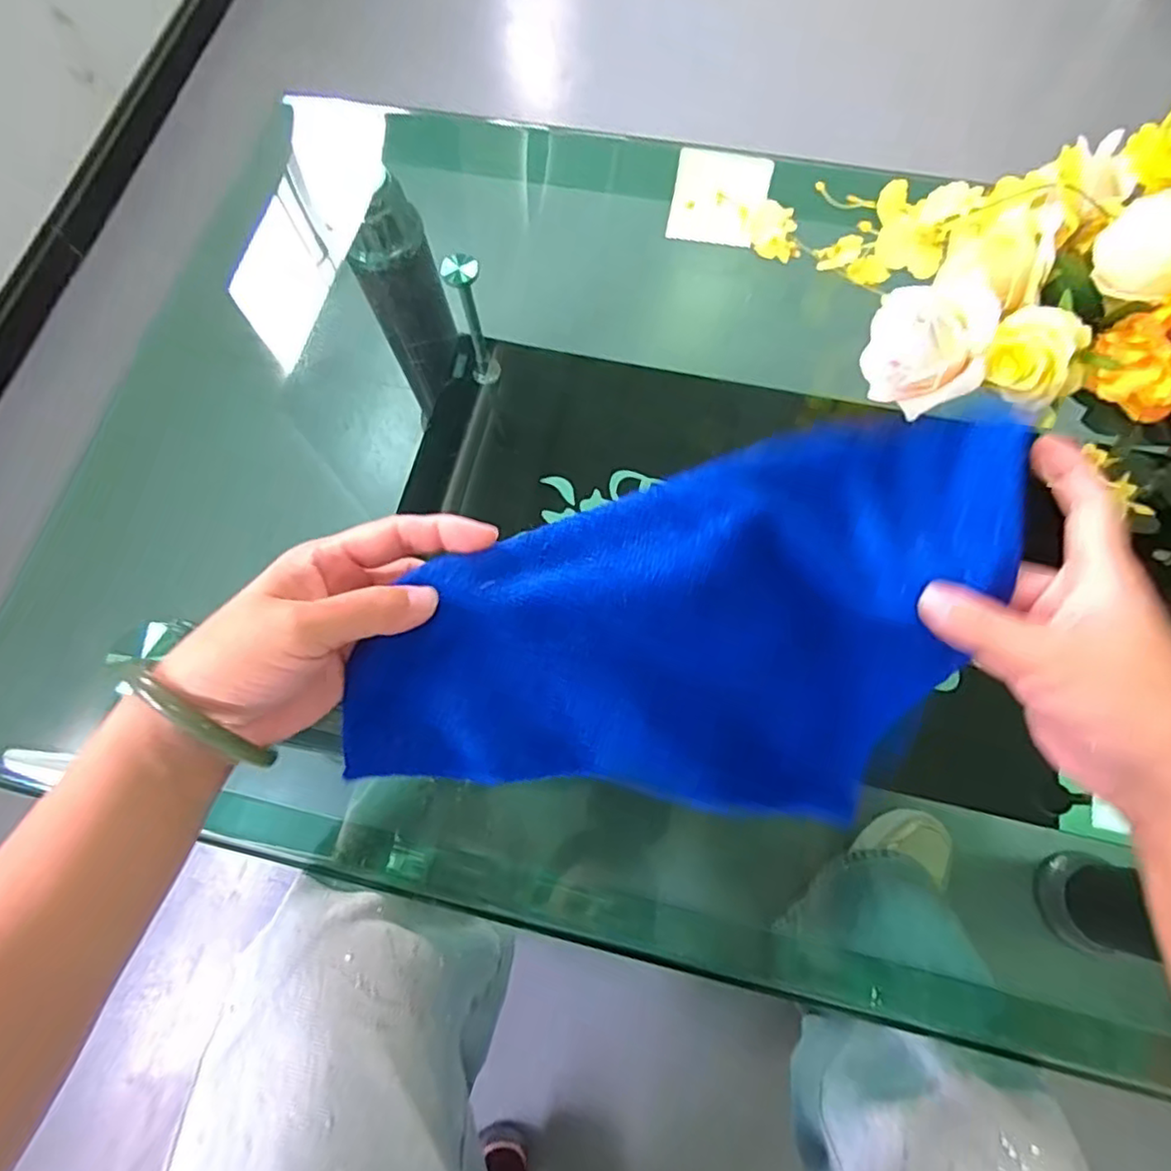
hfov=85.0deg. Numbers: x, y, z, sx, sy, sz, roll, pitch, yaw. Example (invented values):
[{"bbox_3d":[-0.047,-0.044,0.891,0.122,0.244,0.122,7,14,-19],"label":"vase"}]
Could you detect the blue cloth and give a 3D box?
[{"bbox_3d":[0.048,0.011,0.306,0.282,0.052,0.216,9,107,-15],"label":"blue cloth"}]

